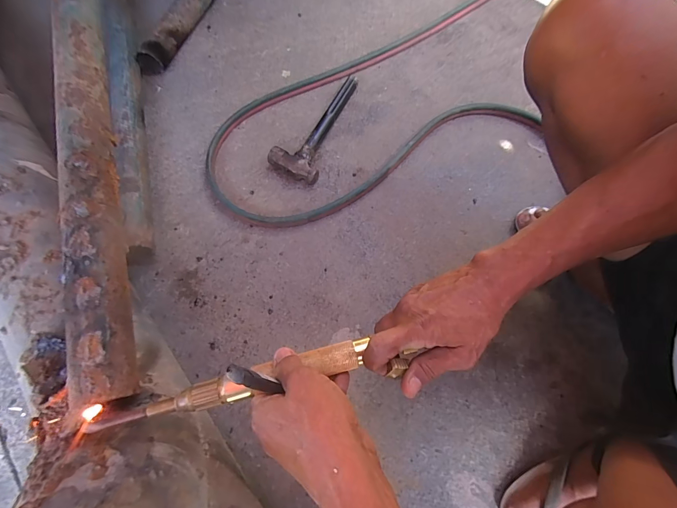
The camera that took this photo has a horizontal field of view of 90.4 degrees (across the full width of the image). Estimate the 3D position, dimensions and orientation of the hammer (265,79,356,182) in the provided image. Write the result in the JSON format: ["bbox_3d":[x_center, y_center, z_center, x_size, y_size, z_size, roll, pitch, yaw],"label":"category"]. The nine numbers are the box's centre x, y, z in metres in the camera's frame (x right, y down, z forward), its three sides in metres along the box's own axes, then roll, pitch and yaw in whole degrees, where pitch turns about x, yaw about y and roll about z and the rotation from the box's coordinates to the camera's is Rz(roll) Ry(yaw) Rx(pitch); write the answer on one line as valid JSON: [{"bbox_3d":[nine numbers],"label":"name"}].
[{"bbox_3d":[-0.050,-0.278,0.712,0.110,0.035,0.280,18,70,9],"label":"hammer"}]

